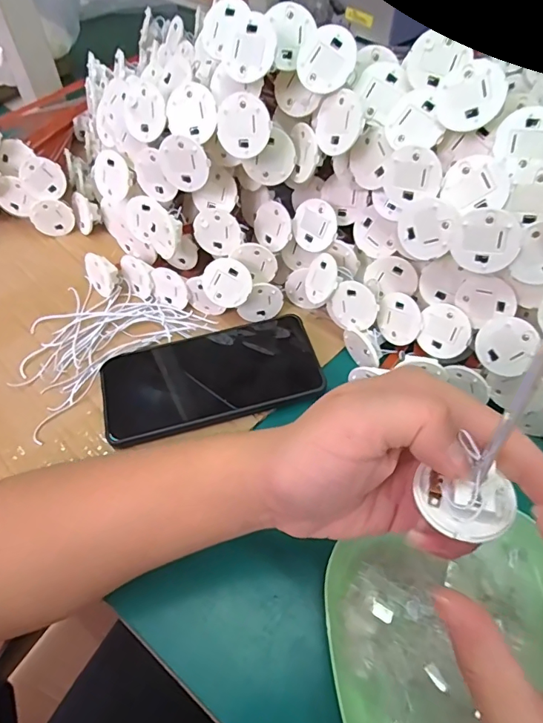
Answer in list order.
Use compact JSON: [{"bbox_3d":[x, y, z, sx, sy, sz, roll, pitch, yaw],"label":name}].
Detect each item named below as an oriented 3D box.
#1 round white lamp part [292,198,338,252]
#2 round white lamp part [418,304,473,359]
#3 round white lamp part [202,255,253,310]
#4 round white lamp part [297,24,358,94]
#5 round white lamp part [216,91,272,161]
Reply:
[{"bbox_3d":[0.033,-0.106,0.359,0.036,0.038,0.004,7,18,33],"label":"round white lamp part"},{"bbox_3d":[0.123,-0.021,0.328,0.034,0.038,0.004,21,28,34],"label":"round white lamp part"},{"bbox_3d":[-0.035,-0.061,0.364,0.038,0.038,0.004,29,23,-2],"label":"round white lamp part"},{"bbox_3d":[0.036,-0.196,0.299,0.036,0.039,0.004,28,18,14],"label":"round white lamp part"},{"bbox_3d":[-0.019,-0.159,0.311,0.038,0.038,0.005,38,35,0],"label":"round white lamp part"}]

